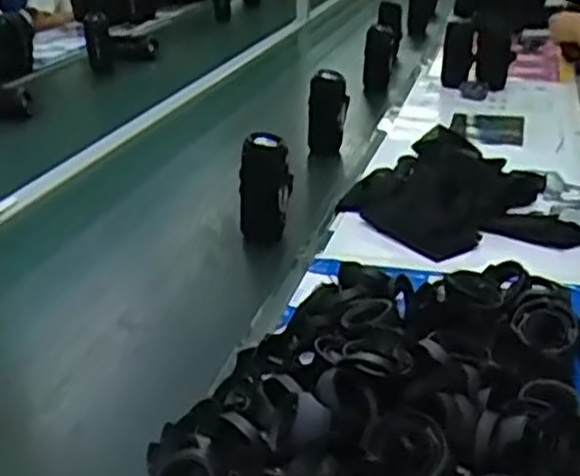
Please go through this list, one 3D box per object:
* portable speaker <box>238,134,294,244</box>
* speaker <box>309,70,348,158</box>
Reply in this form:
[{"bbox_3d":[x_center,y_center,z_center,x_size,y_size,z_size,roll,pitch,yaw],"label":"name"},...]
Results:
[{"bbox_3d":[-0.036,-0.072,1.163,0.077,0.145,0.063,-1,24,-1],"label":"portable speaker"},{"bbox_3d":[0.071,-0.231,1.494,0.076,0.148,0.066,-1,24,4],"label":"speaker"}]

